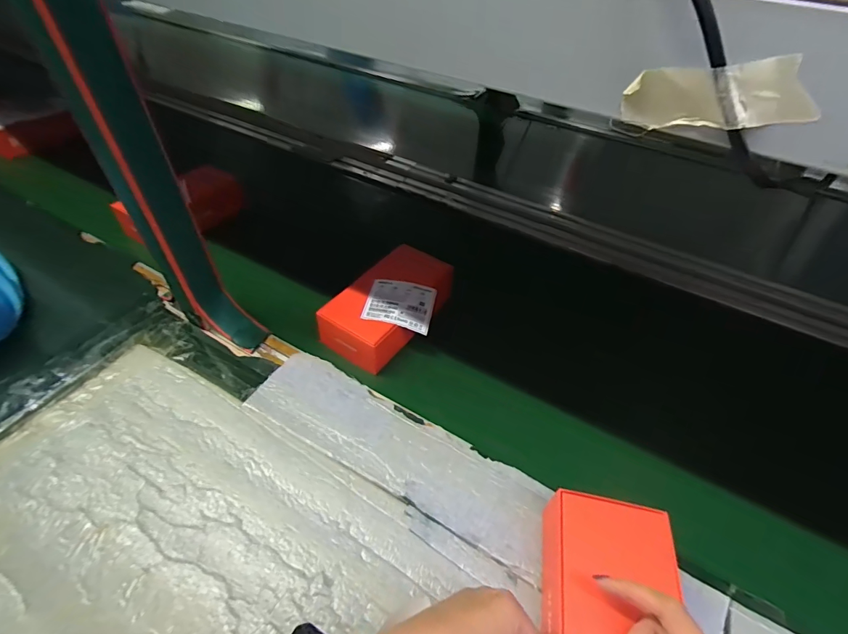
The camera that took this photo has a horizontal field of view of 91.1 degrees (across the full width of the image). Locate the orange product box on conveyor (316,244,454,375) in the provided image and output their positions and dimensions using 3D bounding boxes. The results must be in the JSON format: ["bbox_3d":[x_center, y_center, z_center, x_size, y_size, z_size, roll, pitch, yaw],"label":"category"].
[{"bbox_3d":[-0.037,-0.013,0.542,0.105,0.059,0.198,24,48,20],"label":"orange product box on conveyor"}]

